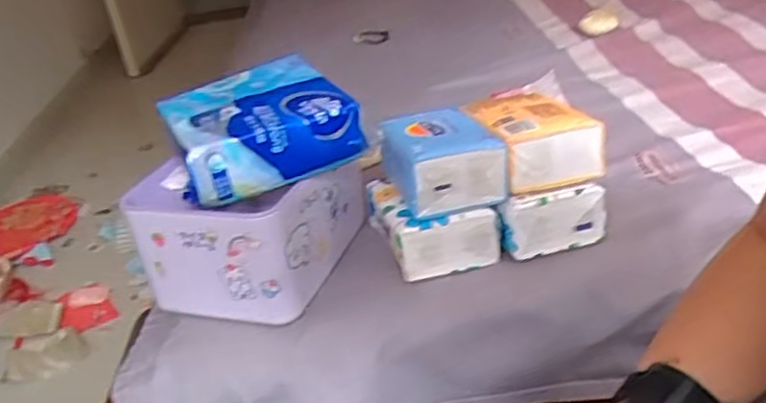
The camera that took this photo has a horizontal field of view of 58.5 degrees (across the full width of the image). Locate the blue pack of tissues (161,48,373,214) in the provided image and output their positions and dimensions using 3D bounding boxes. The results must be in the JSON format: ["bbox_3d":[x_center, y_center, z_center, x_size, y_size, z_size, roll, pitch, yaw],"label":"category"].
[{"bbox_3d":[-0.115,-0.069,0.633,0.160,0.064,0.141,-19,32,-19],"label":"blue pack of tissues"}]

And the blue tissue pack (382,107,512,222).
[{"bbox_3d":[0.050,-0.043,0.646,0.095,0.059,0.116,-14,31,-11],"label":"blue tissue pack"}]

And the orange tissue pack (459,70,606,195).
[{"bbox_3d":[0.143,-0.068,0.657,0.091,0.062,0.114,-13,31,-9],"label":"orange tissue pack"}]

